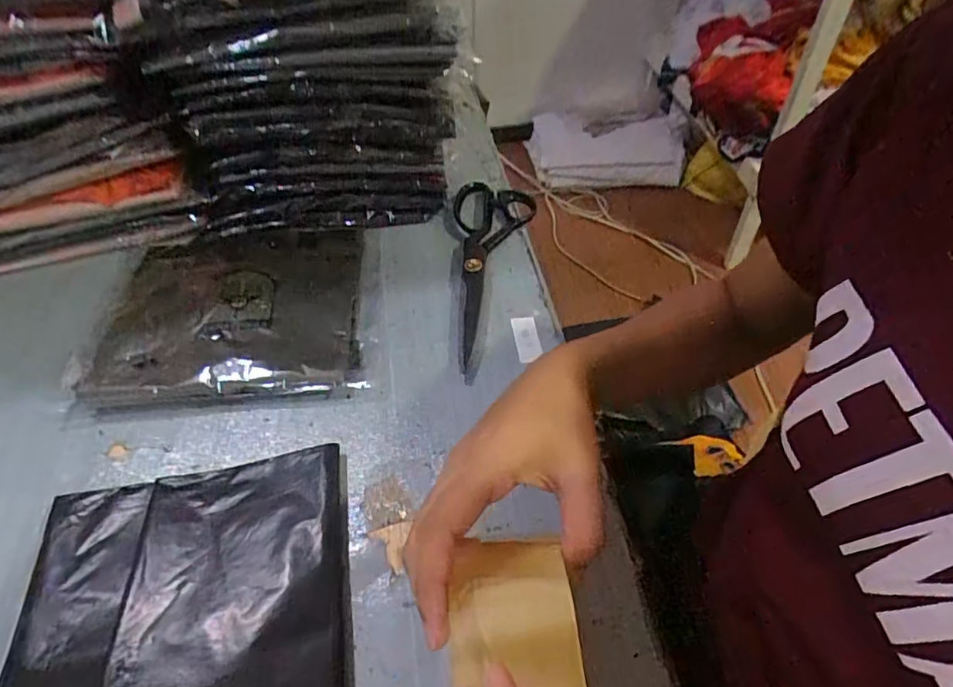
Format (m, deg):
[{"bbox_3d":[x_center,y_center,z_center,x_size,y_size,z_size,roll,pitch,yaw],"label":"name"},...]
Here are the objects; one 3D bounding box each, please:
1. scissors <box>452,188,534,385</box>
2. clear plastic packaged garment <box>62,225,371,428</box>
[{"bbox_3d":[0.014,-0.070,0.532,0.081,0.020,0.247,1,49,3],"label":"scissors"},{"bbox_3d":[-0.224,-0.032,0.507,0.237,0.023,0.219,-8,49,-4],"label":"clear plastic packaged garment"}]

